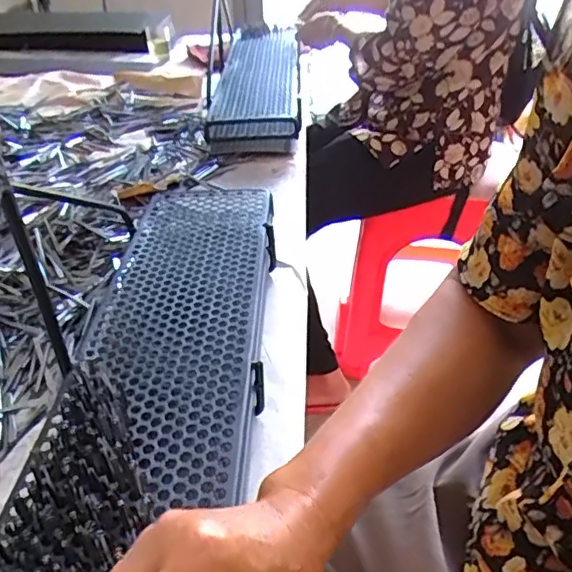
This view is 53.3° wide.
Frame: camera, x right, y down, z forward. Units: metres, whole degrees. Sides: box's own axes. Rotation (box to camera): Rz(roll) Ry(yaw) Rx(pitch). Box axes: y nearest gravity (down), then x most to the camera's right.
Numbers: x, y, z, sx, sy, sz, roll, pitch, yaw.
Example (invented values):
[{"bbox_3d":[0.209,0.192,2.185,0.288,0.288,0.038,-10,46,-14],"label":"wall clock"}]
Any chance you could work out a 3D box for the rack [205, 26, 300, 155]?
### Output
[{"bbox_3d":[-0.058,-0.417,1.148,0.157,0.056,0.611,-2,37,1],"label":"rack"}]

